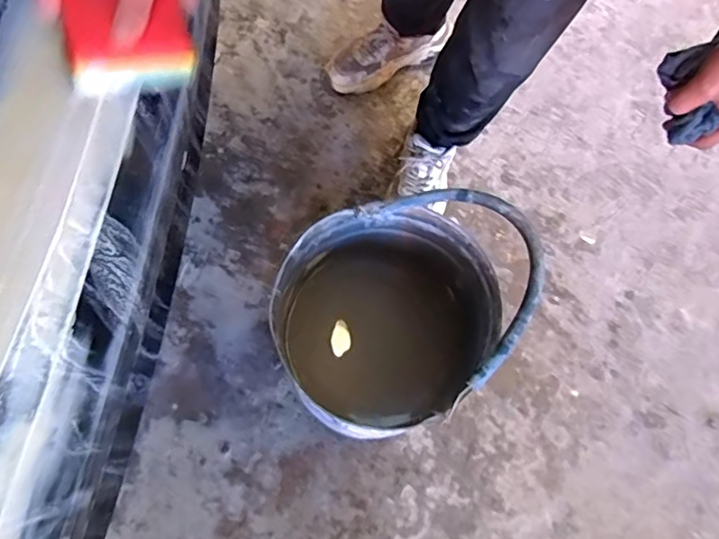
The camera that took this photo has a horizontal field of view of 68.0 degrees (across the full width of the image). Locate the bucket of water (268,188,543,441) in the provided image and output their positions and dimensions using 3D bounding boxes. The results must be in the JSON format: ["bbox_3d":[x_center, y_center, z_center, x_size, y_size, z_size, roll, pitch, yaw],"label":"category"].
[{"bbox_3d":[0.039,0.066,0.713,0.264,0.375,0.243,1,70,-4],"label":"bucket of water"}]

